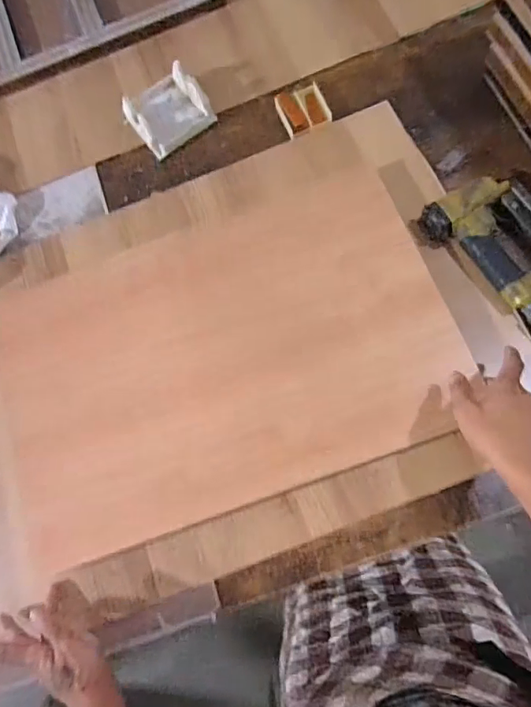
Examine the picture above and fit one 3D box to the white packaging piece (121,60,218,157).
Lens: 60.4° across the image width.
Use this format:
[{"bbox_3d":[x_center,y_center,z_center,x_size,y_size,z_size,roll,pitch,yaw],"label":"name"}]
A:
[{"bbox_3d":[-0.155,-0.377,0.711,0.122,0.054,0.108,-38,74,-3],"label":"white packaging piece"}]

